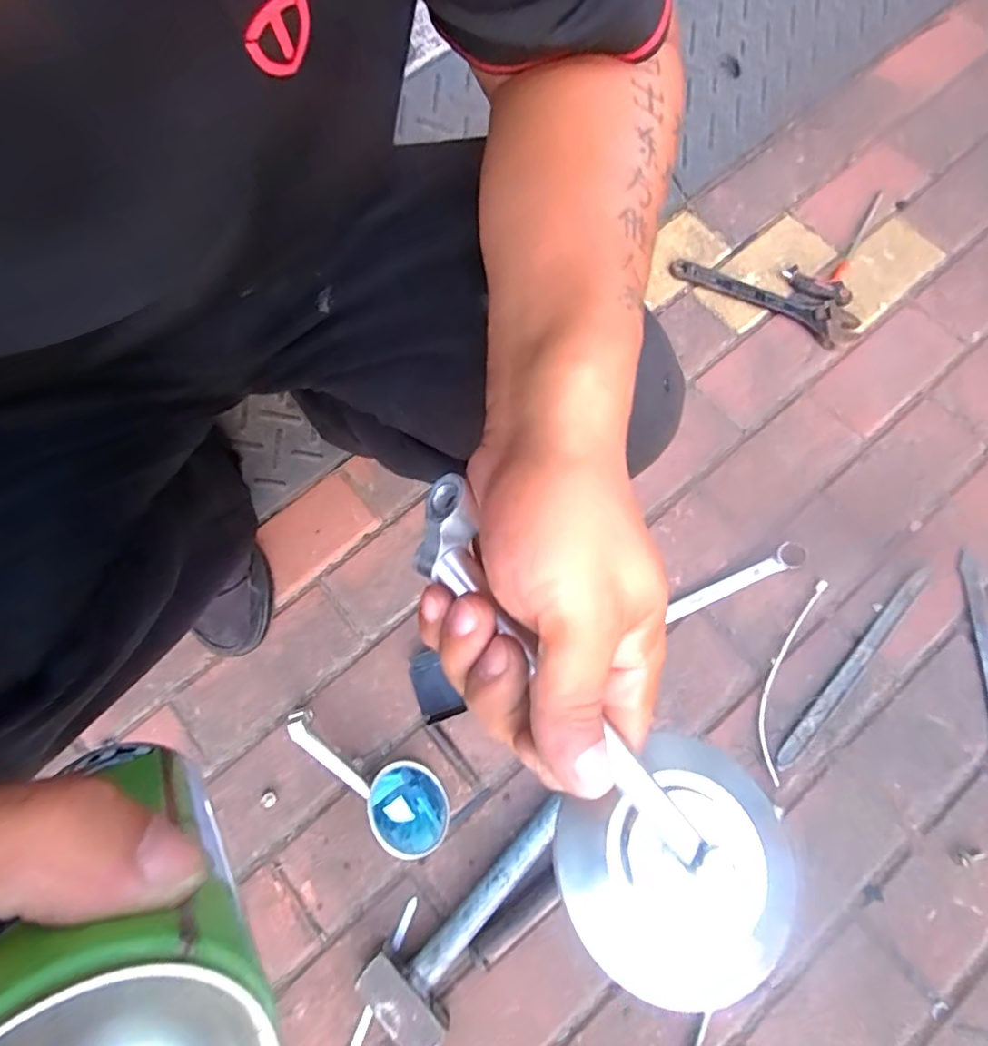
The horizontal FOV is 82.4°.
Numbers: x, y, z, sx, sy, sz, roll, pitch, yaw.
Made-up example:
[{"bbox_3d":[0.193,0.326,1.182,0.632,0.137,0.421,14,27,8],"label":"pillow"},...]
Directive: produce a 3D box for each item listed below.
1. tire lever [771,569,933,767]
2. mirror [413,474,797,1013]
[{"bbox_3d":[0.378,0.149,0.587,0.265,0.006,0.022,-43,77,-14],"label":"tire lever"},{"bbox_3d":[0.030,0.071,0.194,0.066,0.043,0.198,-31,81,-11],"label":"mirror"}]

